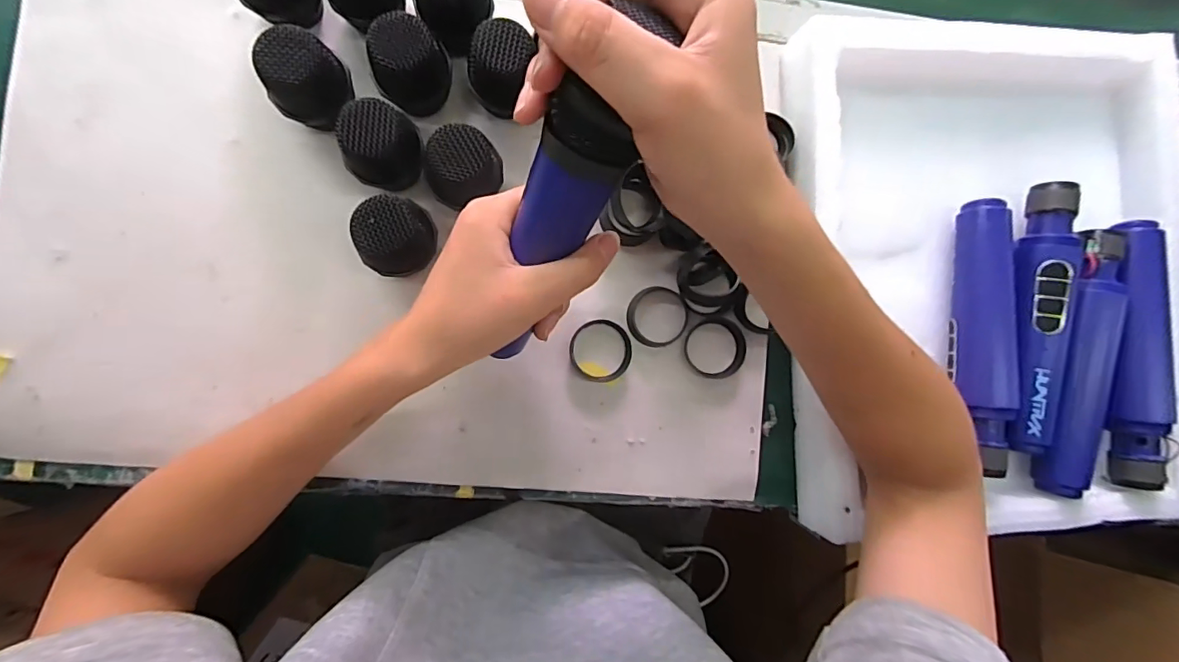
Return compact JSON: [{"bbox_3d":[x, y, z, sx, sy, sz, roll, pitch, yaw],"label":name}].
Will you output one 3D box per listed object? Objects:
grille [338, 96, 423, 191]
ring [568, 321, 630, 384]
[{"bbox_3d":[-0.128,-0.113,0.316,0.042,0.060,0.039,-4,89,-7],"label":"grille"},{"bbox_3d":[0.008,0.014,0.354,0.044,0.007,0.042,0,88,-7],"label":"ring"}]

